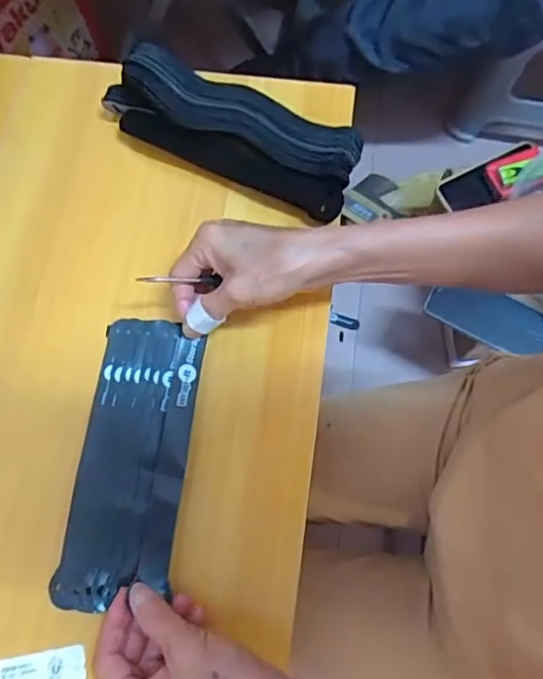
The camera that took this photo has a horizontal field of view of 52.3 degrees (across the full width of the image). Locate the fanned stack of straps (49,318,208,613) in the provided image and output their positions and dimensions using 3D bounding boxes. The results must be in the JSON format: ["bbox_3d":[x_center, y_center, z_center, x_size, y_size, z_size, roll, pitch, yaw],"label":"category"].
[{"bbox_3d":[-0.097,0.080,0.388,0.077,0.021,0.195,7,73,3],"label":"fanned stack of straps"}]

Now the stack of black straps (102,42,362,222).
[{"bbox_3d":[-0.035,-0.167,0.439,0.209,0.044,0.056,25,74,8],"label":"stack of black straps"}]

